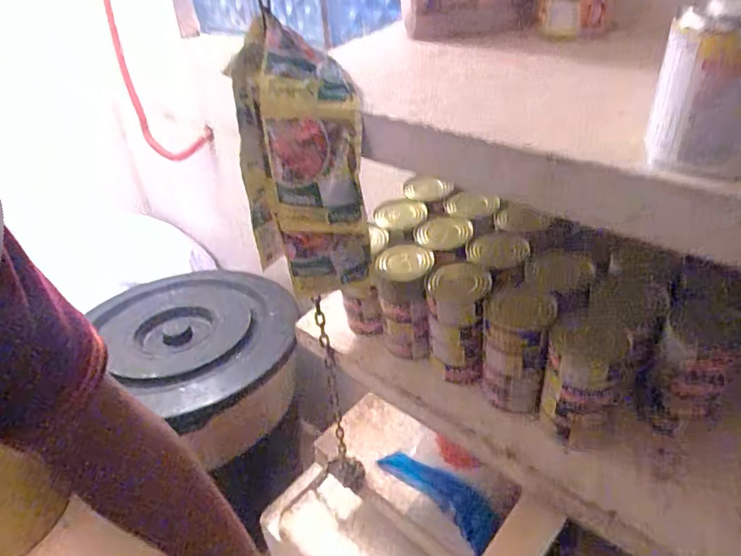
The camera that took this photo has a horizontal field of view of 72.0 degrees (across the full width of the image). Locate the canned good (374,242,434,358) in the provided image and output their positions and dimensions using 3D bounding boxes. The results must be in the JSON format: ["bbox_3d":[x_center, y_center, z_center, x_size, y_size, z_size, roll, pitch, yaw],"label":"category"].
[{"bbox_3d":[0.038,0.035,0.566,0.056,0.124,0.059,5,36,13],"label":"canned good"}]

